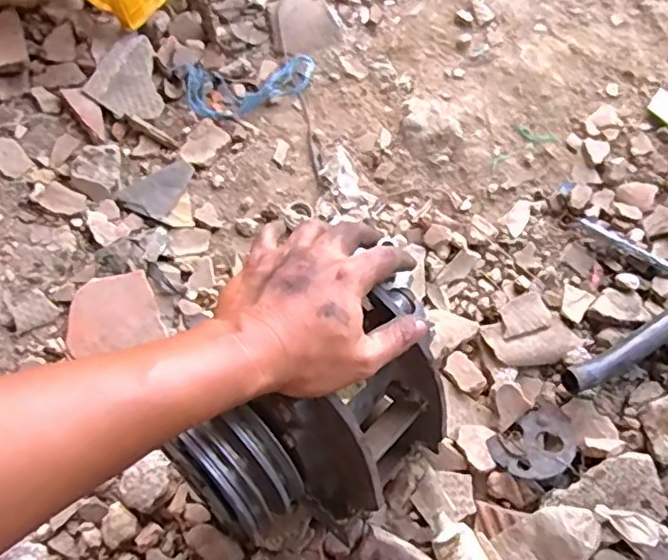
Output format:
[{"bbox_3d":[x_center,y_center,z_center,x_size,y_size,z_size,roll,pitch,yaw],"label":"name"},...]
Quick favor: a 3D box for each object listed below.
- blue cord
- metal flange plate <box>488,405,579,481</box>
[{"bbox_3d":[-0.091,-0.212,0.673,0.139,0.012,0.067,-6,72,-3],"label":"blue cord"},{"bbox_3d":[0.179,0.145,0.537,0.074,0.007,0.056,-33,53,-13],"label":"metal flange plate"}]

